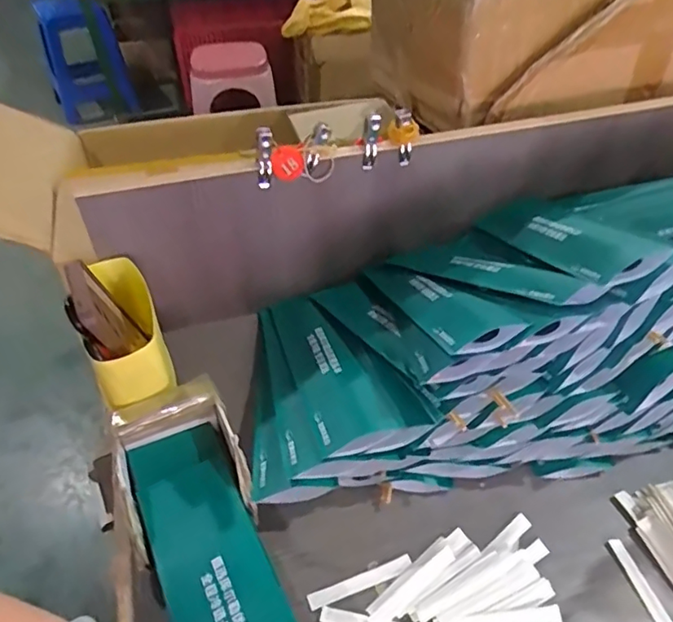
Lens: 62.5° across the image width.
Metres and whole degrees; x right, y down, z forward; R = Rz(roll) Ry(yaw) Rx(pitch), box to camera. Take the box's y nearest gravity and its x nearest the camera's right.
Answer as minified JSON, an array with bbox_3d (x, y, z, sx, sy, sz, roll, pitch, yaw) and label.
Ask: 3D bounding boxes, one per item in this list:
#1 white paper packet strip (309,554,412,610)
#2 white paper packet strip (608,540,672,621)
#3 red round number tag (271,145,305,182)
[{"bbox_3d":[0.020,0.225,0.461,0.090,0.004,0.013,-16,45,-15],"label":"white paper packet strip"},{"bbox_3d":[0.254,0.232,0.454,0.013,0.004,0.090,-11,44,-10],"label":"white paper packet strip"},{"bbox_3d":[-0.051,-0.153,0.580,0.032,0.036,0.006,-40,38,5],"label":"red round number tag"}]

